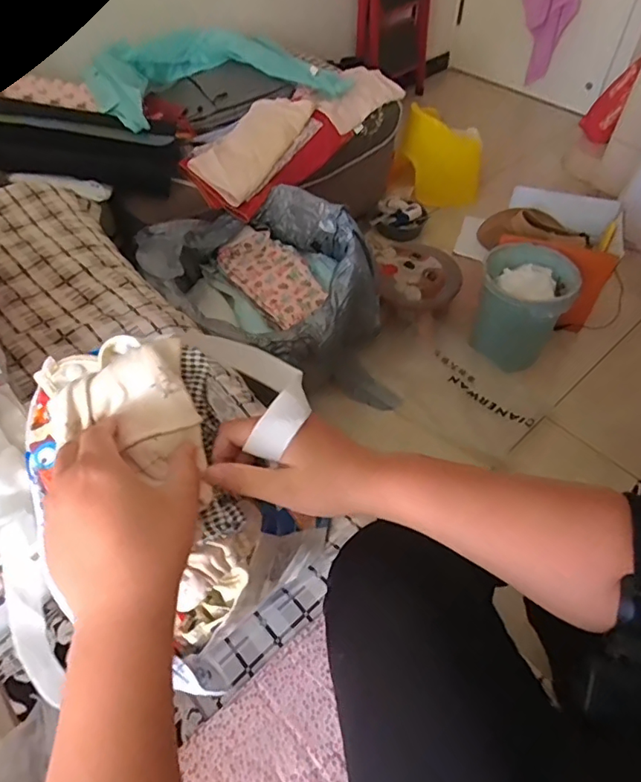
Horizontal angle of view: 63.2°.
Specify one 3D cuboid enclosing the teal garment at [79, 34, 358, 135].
[{"bbox_3d":[-0.344,-0.948,1.529,0.688,0.110,0.543,-29,57,-20],"label":"teal garment"}]

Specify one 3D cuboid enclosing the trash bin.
[{"bbox_3d":[0.547,-0.228,1.456,0.228,0.293,0.228,0,52,0],"label":"trash bin"}]

